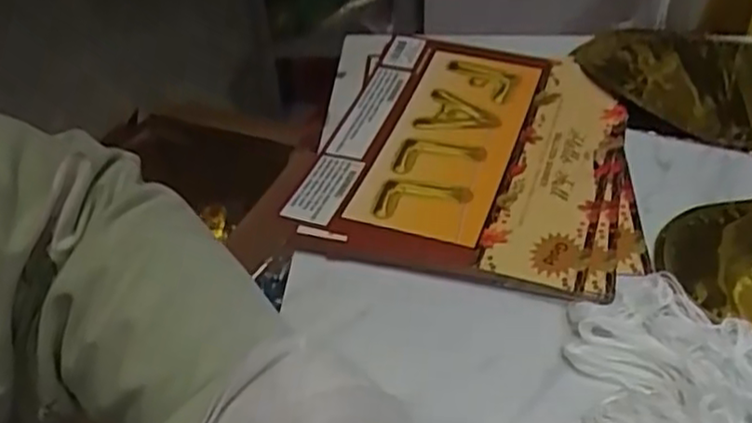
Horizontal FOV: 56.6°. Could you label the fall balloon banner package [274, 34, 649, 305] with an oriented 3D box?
[{"bbox_3d":[0.061,-0.037,0.411,0.178,0.015,0.192,10,46,14],"label":"fall balloon banner package"}]

